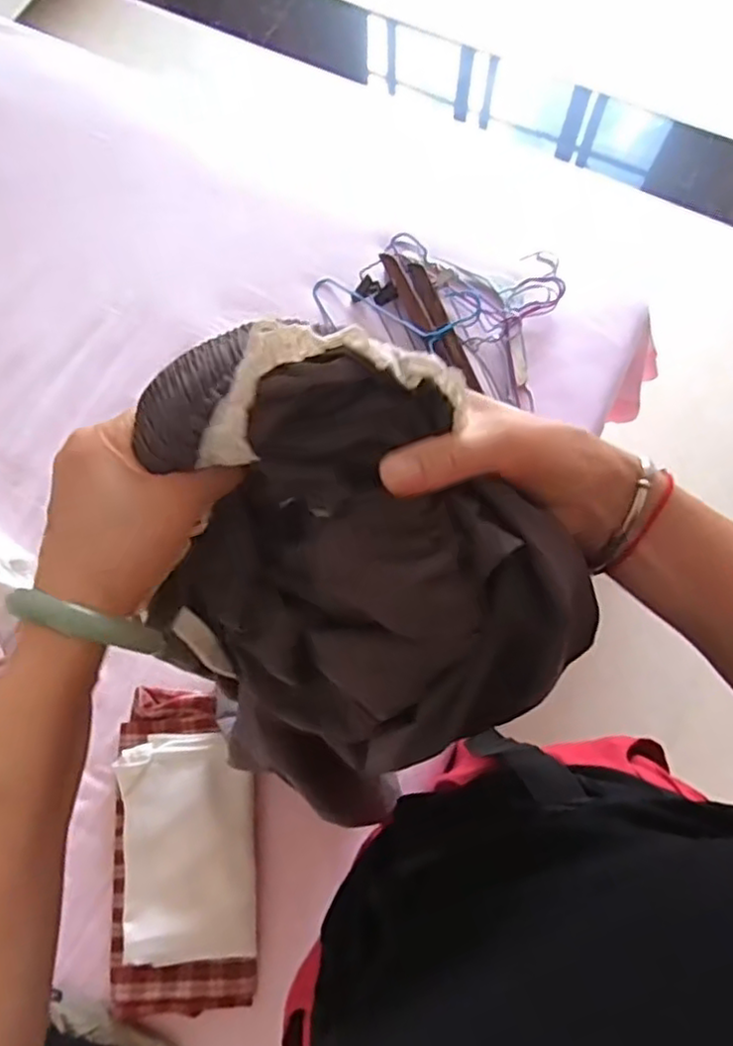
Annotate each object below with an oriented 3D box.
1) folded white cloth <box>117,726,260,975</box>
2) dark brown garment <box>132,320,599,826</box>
[{"bbox_3d":[-0.220,0.390,0.822,0.160,0.027,0.251,-7,74,0],"label":"folded white cloth"},{"bbox_3d":[-0.014,0.041,0.360,0.183,0.259,0.203,-34,76,-8],"label":"dark brown garment"}]

